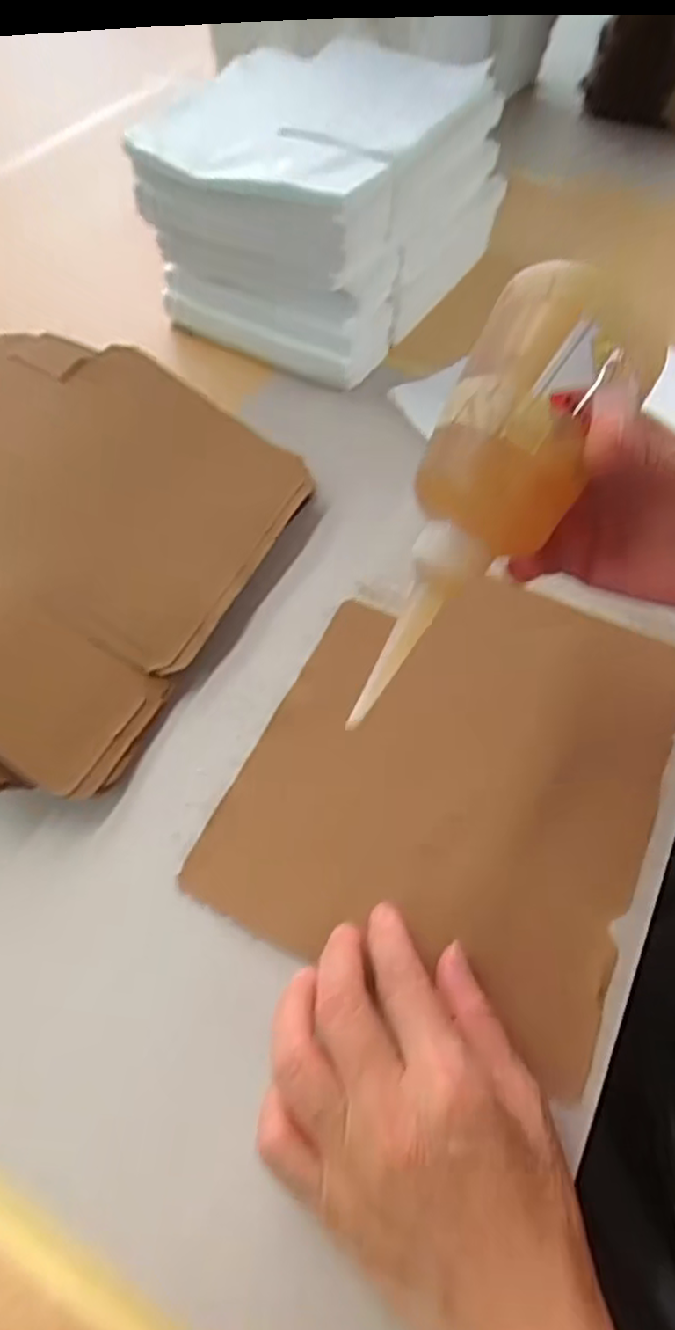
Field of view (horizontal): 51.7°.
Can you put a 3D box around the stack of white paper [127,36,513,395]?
[{"bbox_3d":[-0.003,-0.372,0.566,0.193,0.145,0.260,27,59,14],"label":"stack of white paper"}]

